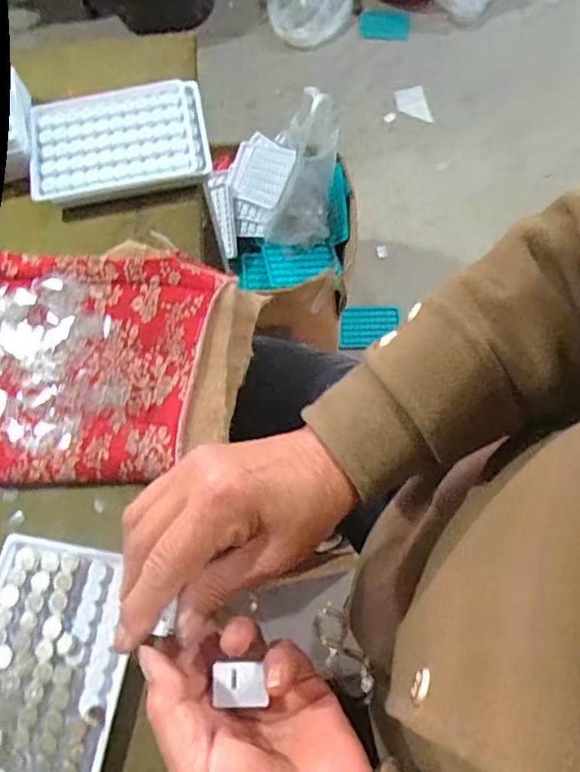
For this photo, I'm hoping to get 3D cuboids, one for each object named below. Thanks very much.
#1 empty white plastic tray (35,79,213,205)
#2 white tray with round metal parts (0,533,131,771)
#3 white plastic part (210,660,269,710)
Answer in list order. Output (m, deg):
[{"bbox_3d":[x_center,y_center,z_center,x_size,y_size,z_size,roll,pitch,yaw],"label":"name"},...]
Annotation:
[{"bbox_3d":[-0.137,-0.198,0.446,0.139,0.012,0.094,-9,69,-2],"label":"empty white plastic tray"},{"bbox_3d":[-0.141,0.157,0.321,0.090,0.016,0.128,9,70,5],"label":"white tray with round metal parts"},{"bbox_3d":[-0.024,0.141,0.265,0.025,0.004,0.018,-6,69,-1],"label":"white plastic part"}]

